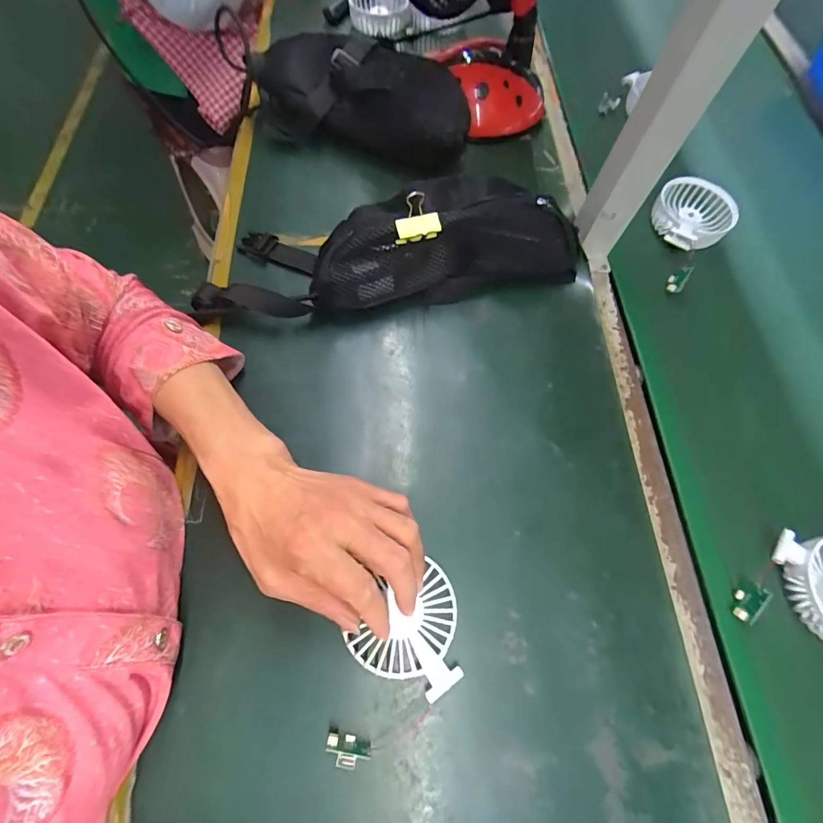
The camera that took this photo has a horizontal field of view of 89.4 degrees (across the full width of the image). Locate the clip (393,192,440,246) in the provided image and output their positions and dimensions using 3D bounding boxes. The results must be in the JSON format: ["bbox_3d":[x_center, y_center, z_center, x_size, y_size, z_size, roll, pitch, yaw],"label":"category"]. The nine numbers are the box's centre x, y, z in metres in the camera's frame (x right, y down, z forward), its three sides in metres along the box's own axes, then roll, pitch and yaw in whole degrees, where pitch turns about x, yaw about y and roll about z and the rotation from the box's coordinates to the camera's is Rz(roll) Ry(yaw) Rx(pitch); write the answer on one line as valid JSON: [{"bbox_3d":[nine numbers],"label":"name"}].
[{"bbox_3d":[0.005,-0.178,0.383,0.041,0.044,0.014,-13,66,-9],"label":"clip"}]

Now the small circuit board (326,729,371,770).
[{"bbox_3d":[-0.044,0.233,0.282,0.031,0.020,0.019,16,66,5],"label":"small circuit board"}]

